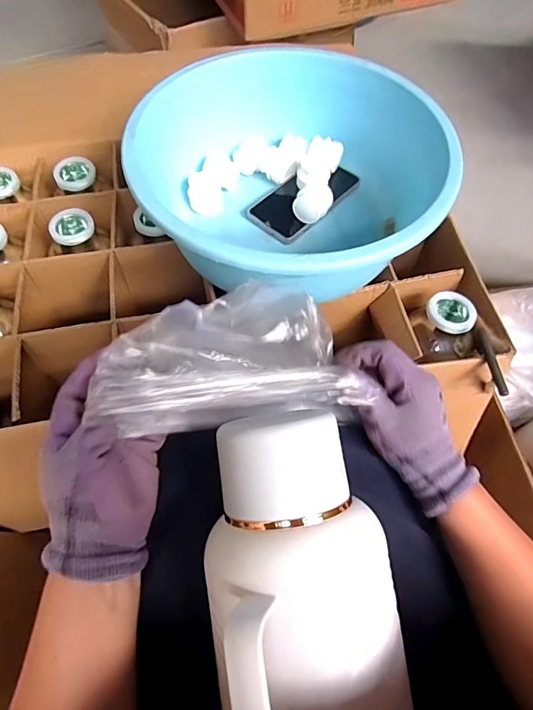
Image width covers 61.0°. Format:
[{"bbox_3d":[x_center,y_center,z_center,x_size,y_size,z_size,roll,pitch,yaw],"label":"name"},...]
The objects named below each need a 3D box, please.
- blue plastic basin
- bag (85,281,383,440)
[{"bbox_3d":[0.024,-0.200,0.544,0.333,0.142,0.330,1,61,-1],"label":"blue plastic basin"},{"bbox_3d":[-0.026,-0.002,0.354,0.194,0.054,0.110,-5,61,-5],"label":"bag"}]

